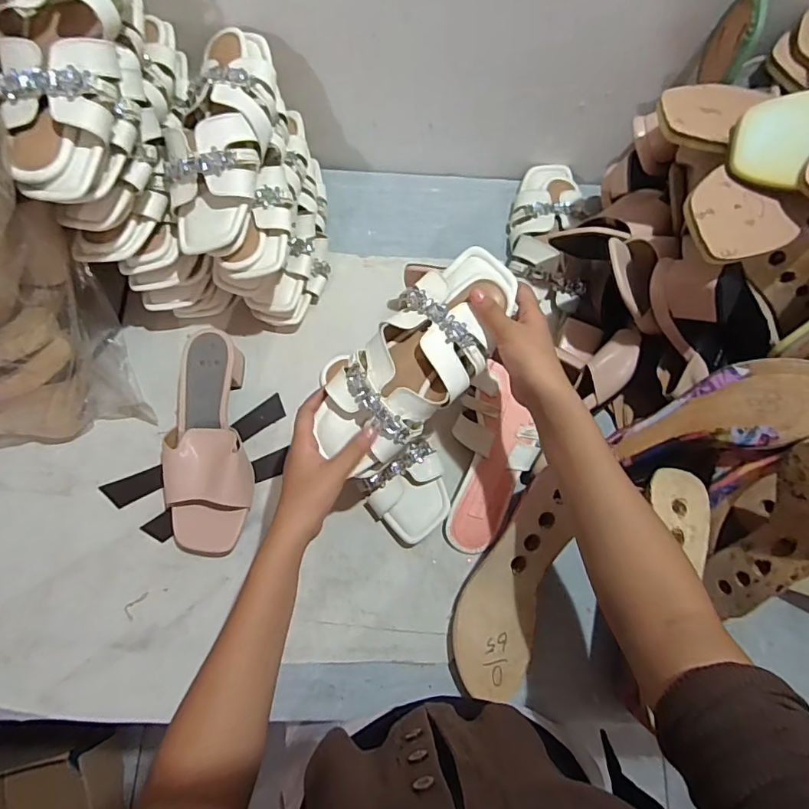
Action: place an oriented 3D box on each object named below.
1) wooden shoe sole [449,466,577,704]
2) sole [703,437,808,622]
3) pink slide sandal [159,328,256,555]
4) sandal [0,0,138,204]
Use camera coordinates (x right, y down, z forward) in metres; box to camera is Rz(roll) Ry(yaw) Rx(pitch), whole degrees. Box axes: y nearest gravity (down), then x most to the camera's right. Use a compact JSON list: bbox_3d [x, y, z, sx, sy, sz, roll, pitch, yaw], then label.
[{"bbox_3d":[0.111,0.182,0.510,0.081,0.041,0.218,19,90,4],"label":"wooden shoe sole"},{"bbox_3d":[0.356,0.119,0.464,0.056,0.236,0.082,1,42,-2],"label":"sole"},{"bbox_3d":[-0.222,0.041,0.554,0.092,0.057,0.238,-4,73,-4],"label":"pink slide sandal"},{"bbox_3d":[-0.282,-0.293,0.411,0.101,0.059,0.250,6,89,0],"label":"sandal"}]

